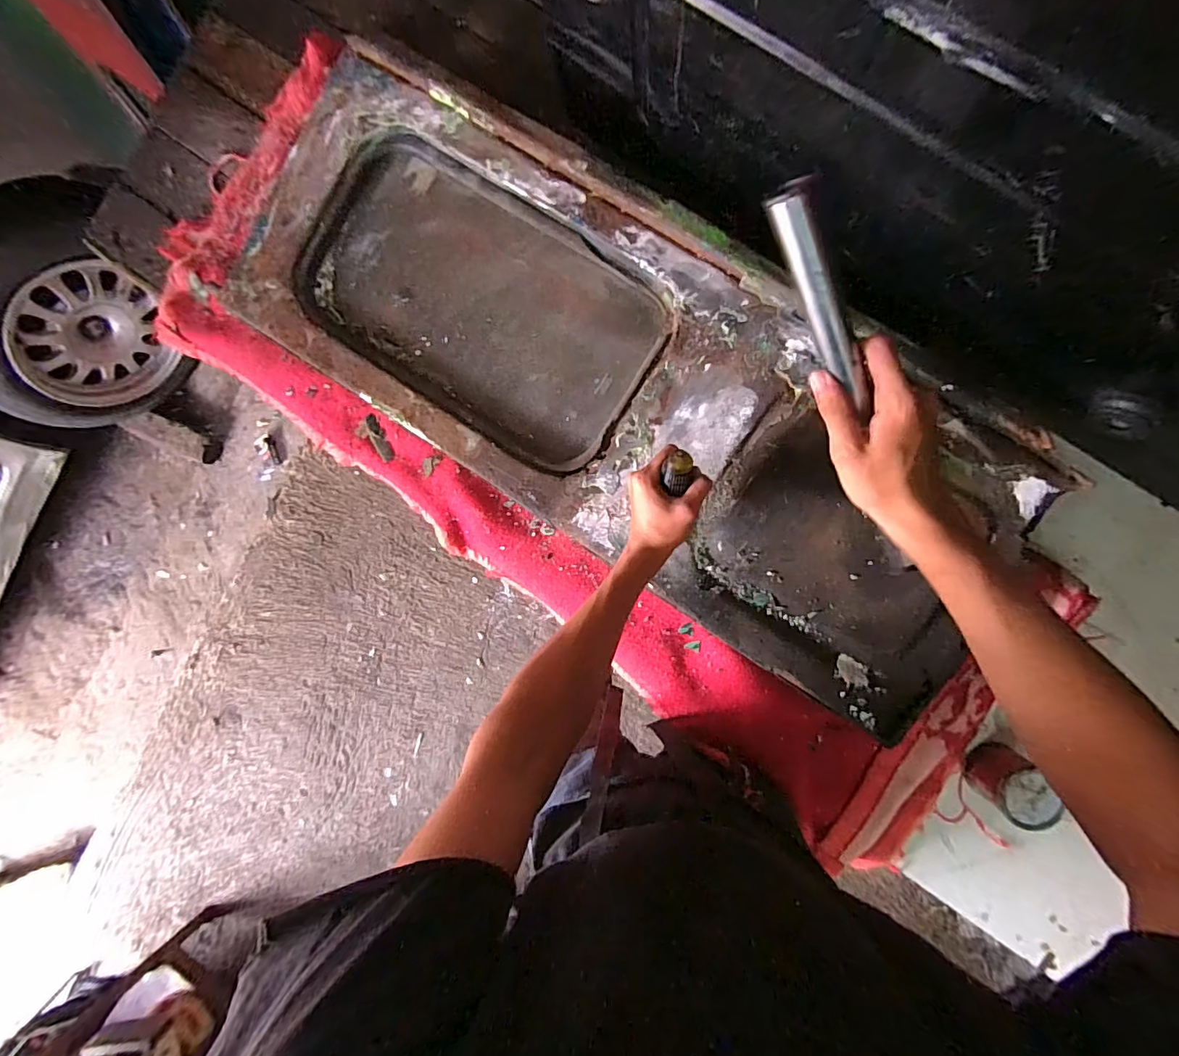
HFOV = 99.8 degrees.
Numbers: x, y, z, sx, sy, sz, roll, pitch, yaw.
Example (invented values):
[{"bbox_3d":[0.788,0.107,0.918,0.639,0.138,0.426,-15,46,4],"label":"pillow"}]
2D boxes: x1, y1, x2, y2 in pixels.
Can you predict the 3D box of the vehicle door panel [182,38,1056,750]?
[{"bbox_3d":[0.018,-0.171,0.599,1.000,0.060,0.356,35,92,5],"label":"vehicle door panel"}]

